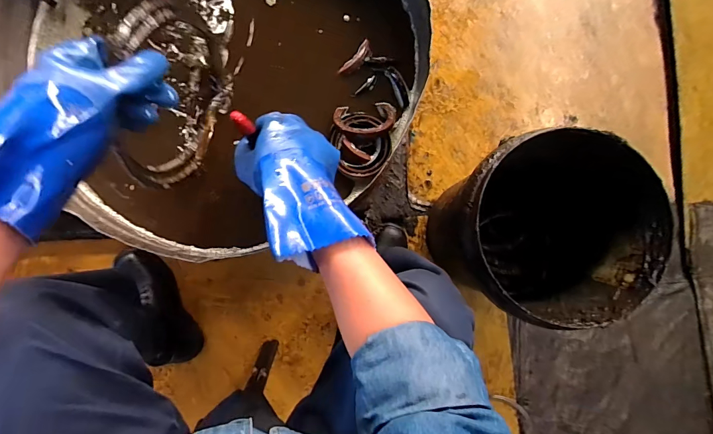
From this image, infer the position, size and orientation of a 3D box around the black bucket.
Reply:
[{"bbox_3d":[0.284,0.026,0.658,0.266,0.287,0.269,0,86,-2],"label":"black bucket"}]

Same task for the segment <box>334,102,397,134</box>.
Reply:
[{"bbox_3d":[0.016,-0.135,0.527,0.089,0.015,0.063,-9,51,-7],"label":"segment"}]

